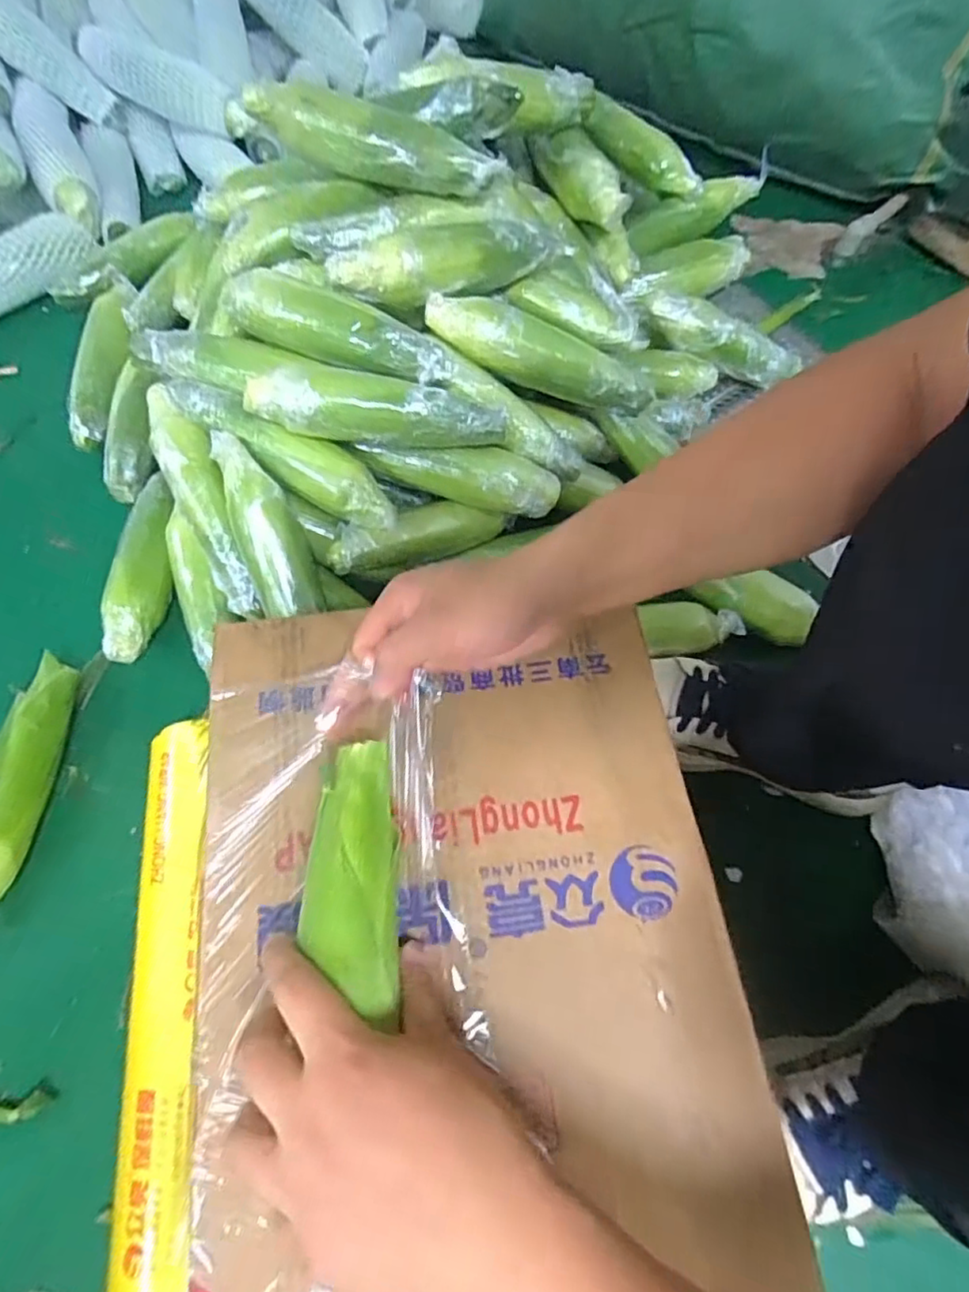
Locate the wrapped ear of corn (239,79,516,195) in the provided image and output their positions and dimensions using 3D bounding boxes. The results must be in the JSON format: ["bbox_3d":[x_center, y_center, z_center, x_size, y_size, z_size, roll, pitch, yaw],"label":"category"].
[{"bbox_3d":[-0.100,-0.459,0.546,0.228,0.055,0.043,12,66,3],"label":"wrapped ear of corn"}]

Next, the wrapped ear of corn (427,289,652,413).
[{"bbox_3d":[0.057,-0.289,0.599,0.232,0.052,0.056,12,65,-20],"label":"wrapped ear of corn"}]

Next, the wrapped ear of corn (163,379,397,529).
[{"bbox_3d":[-0.185,-0.182,0.558,0.237,0.049,0.048,31,68,10],"label":"wrapped ear of corn"}]

